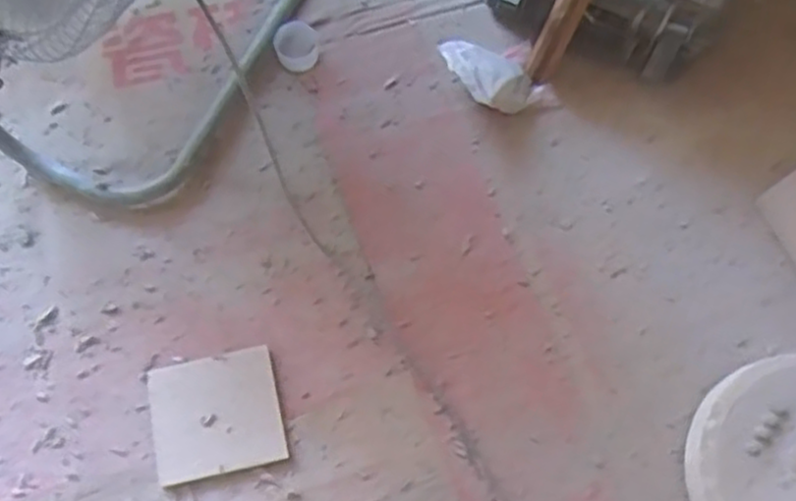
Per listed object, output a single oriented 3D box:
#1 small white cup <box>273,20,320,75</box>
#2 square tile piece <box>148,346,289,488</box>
[{"bbox_3d":[-0.127,-0.258,0.963,0.053,0.028,0.061,-5,70,-5],"label":"small white cup"},{"bbox_3d":[-0.190,0.172,0.806,0.127,0.016,0.121,-12,71,-8],"label":"square tile piece"}]

